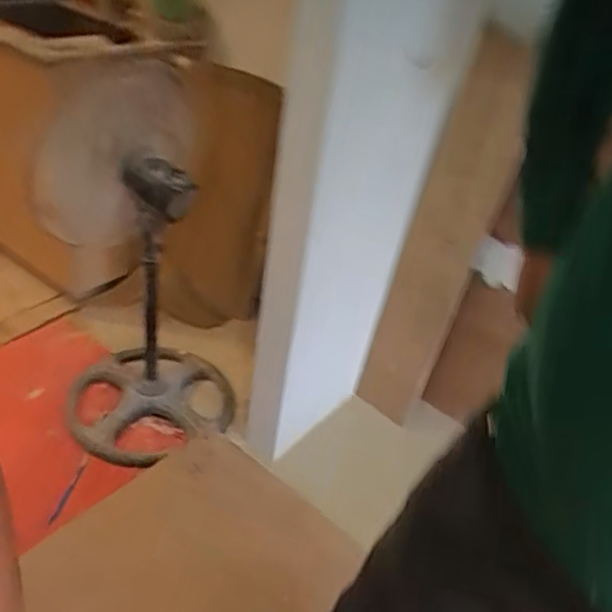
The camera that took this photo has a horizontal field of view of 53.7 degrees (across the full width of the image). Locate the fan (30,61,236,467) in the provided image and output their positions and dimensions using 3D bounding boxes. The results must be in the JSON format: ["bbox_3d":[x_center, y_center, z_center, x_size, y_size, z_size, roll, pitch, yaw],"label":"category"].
[{"bbox_3d":[-0.419,-0.058,1.520,0.452,0.965,0.424,1,35,-10],"label":"fan"}]

